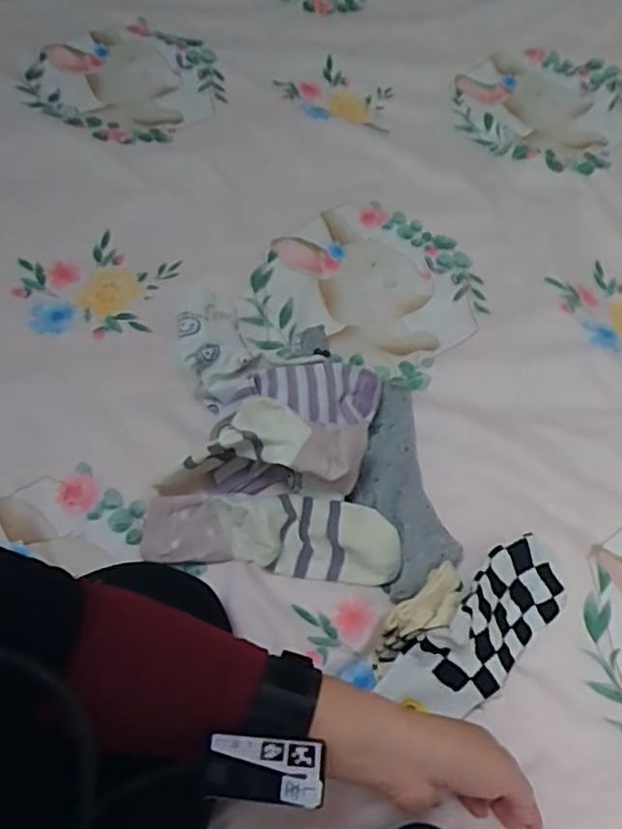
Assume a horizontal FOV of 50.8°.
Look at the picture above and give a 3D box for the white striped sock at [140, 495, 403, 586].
[{"bbox_3d":[-0.035,0.103,0.576,0.223,0.047,0.070,4,59,-1],"label":"white striped sock"}]

